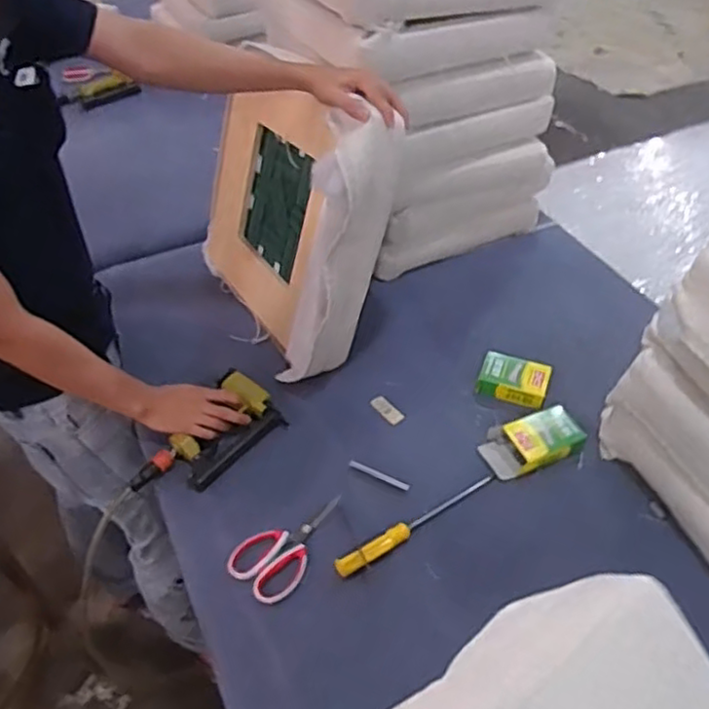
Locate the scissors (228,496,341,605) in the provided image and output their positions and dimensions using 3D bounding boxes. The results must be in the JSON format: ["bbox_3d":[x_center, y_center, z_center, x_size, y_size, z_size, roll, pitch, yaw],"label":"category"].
[{"bbox_3d":[-0.091,0.264,0.960,0.094,0.012,0.180,29,52,26],"label":"scissors"}]

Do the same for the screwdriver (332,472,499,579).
[{"bbox_3d":[0.095,0.237,0.976,0.282,0.028,0.027,-27,51,-24],"label":"screwdriver"}]

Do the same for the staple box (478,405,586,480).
[{"bbox_3d":[0.281,0.135,1.072,0.156,0.032,0.091,-17,47,-16],"label":"staple box"}]

